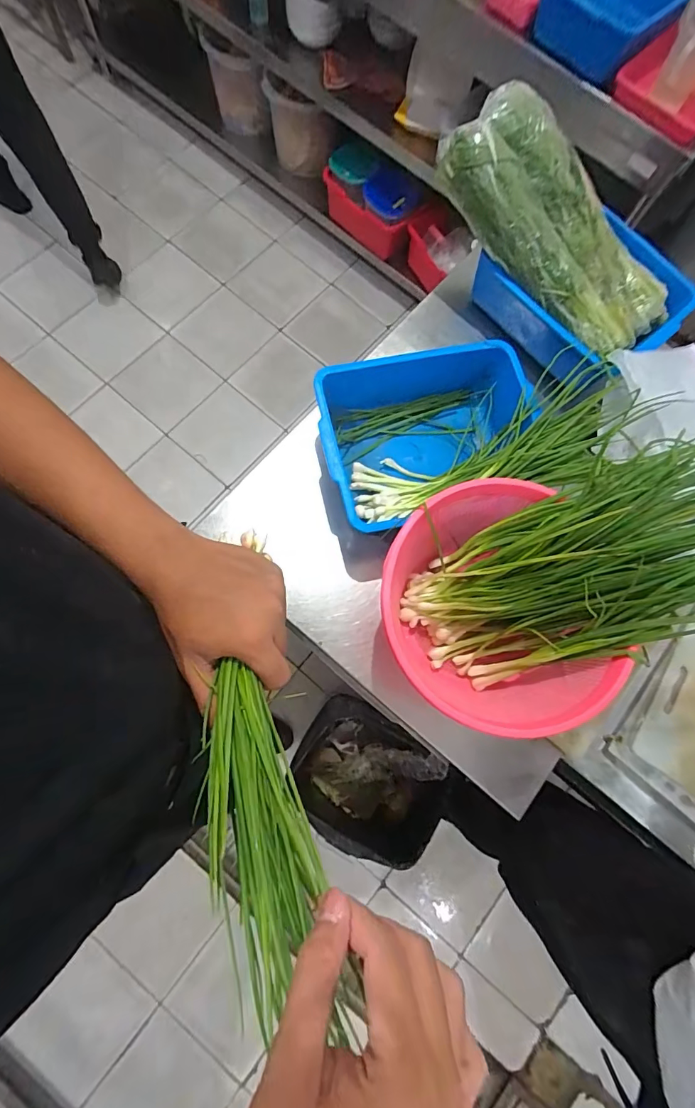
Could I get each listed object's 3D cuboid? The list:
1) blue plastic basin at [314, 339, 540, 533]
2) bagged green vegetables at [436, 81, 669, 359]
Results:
[{"bbox_3d":[0.119,-0.160,0.638,0.295,0.117,0.226,-13,77,-9],"label":"blue plastic basin"},{"bbox_3d":[0.315,-0.474,0.658,0.397,0.083,0.189,41,79,-12],"label":"bagged green vegetables"}]

